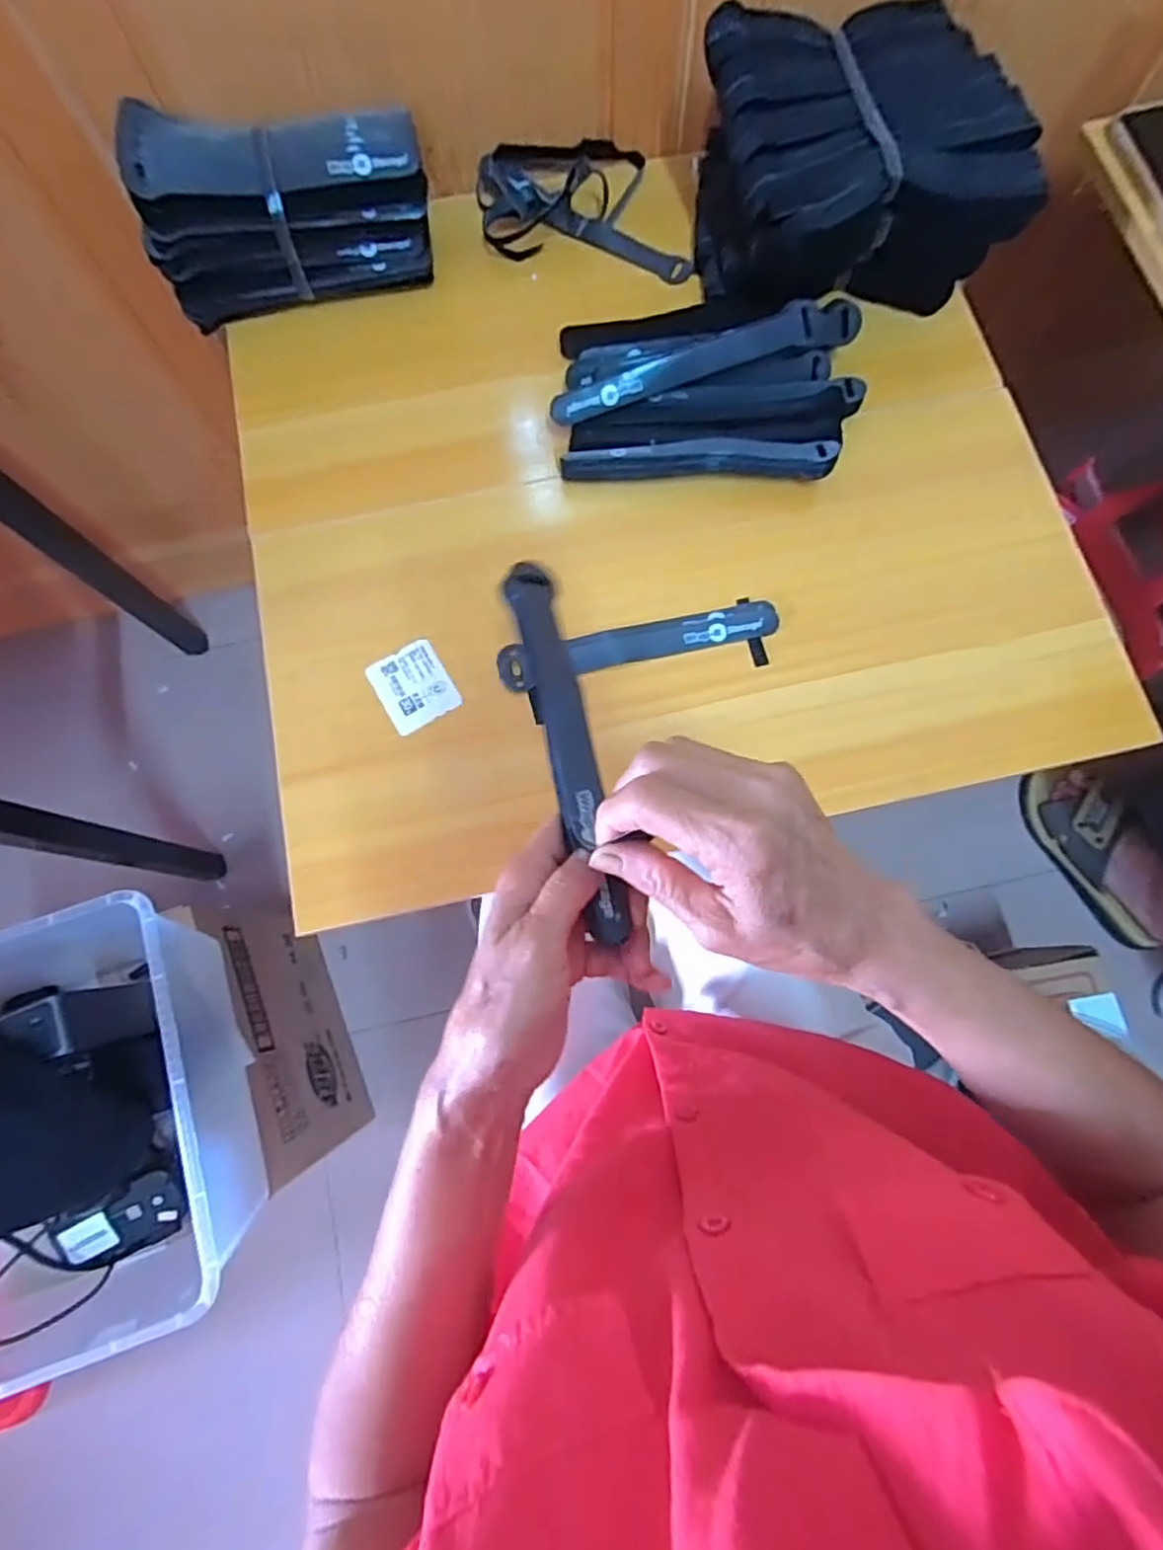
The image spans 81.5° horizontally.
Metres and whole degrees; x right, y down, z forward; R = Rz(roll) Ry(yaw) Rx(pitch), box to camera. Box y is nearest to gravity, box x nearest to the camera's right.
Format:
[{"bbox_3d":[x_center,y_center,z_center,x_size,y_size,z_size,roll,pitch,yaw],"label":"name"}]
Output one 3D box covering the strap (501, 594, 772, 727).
[{"bbox_3d":[0.042,-0.086,0.480,0.198,0.009,0.051,-11,77,-2],"label":"strap"}]

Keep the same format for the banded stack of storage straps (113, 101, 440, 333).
[{"bbox_3d":[-0.220,-0.431,0.513,0.201,0.099,0.081,-10,77,-1],"label":"banded stack of storage straps"}]

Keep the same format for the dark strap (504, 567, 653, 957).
[{"bbox_3d":[-0.008,-0.020,0.322,0.022,0.015,0.194,-13,70,-2],"label":"dark strap"}]

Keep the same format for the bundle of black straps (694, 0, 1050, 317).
[{"bbox_3d":[0.200,-0.456,0.506,0.211,0.112,0.180,-10,77,-1],"label":"bundle of black straps"}]

